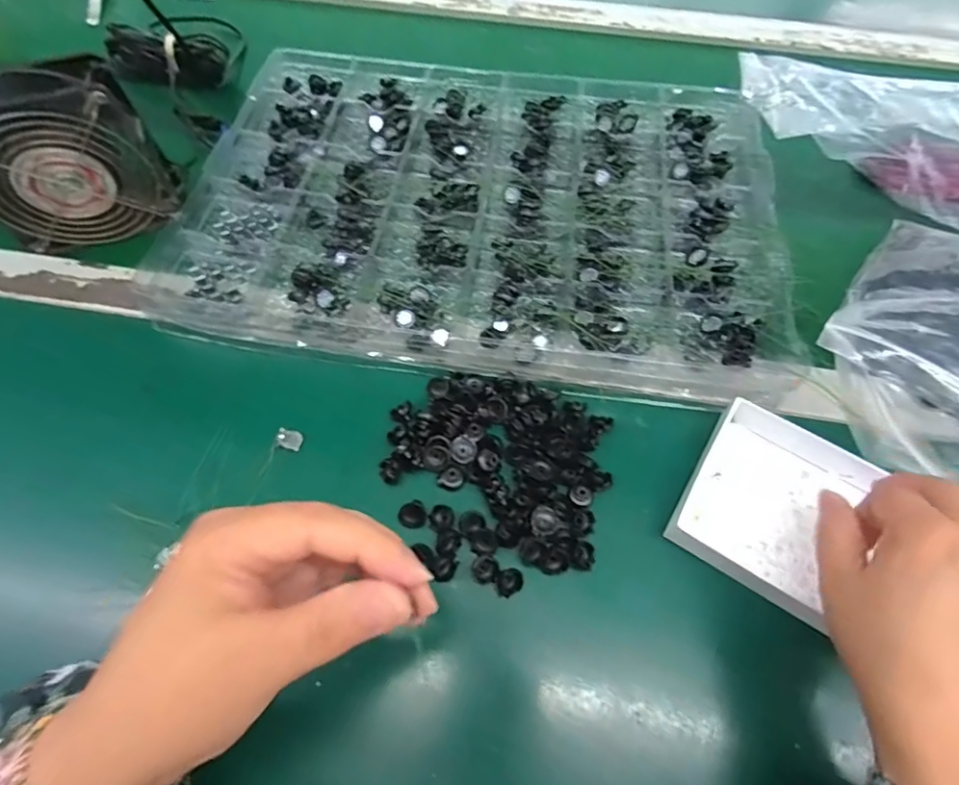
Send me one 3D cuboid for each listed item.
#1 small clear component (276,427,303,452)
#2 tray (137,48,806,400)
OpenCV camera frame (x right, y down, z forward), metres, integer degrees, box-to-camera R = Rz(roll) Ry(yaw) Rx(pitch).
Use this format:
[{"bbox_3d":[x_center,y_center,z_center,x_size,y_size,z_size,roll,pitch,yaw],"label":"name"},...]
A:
[{"bbox_3d":[-0.122,0.029,0.342,0.014,0.009,0.013,7,61,4],"label":"small clear component"},{"bbox_3d":[0.007,-0.153,0.426,0.437,0.028,0.290,8,61,4],"label":"tray"}]

